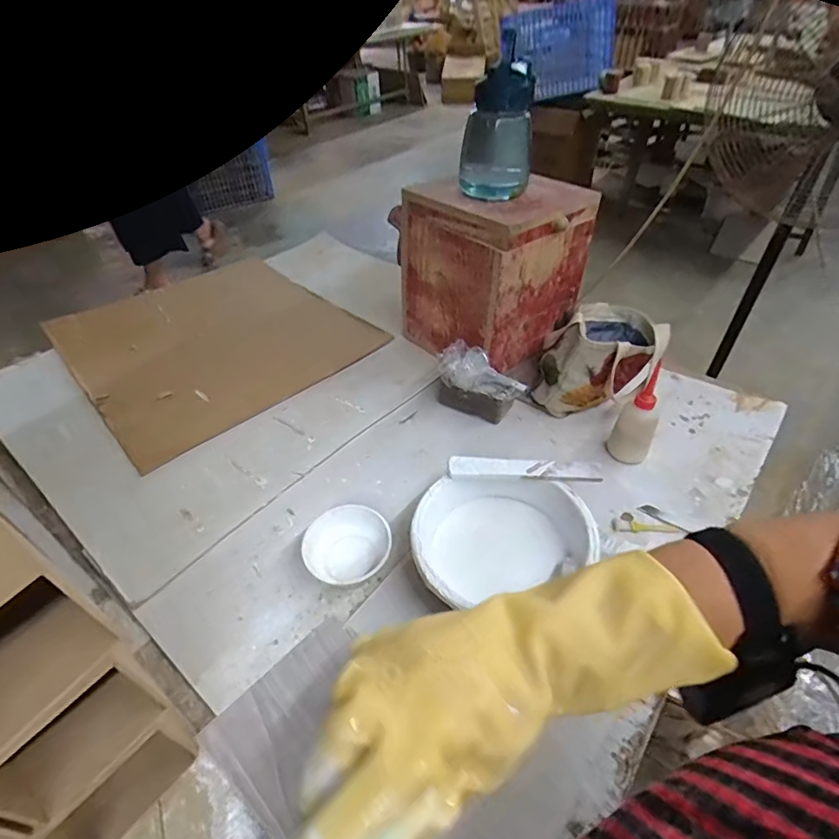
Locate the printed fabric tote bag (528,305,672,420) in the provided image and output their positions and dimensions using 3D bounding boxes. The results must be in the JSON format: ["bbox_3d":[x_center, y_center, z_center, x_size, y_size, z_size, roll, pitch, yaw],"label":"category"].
[{"bbox_3d":[0.323,-0.115,0.888,0.188,0.138,0.189,16,46,17],"label":"printed fabric tote bag"}]

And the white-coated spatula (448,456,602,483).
[{"bbox_3d":[0.141,0.067,0.671,0.197,0.012,0.034,2,44,4],"label":"white-coated spatula"}]

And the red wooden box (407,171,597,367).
[{"bbox_3d":[0.138,-0.283,0.954,0.249,0.297,0.255,-29,50,-26],"label":"red wooden box"}]

